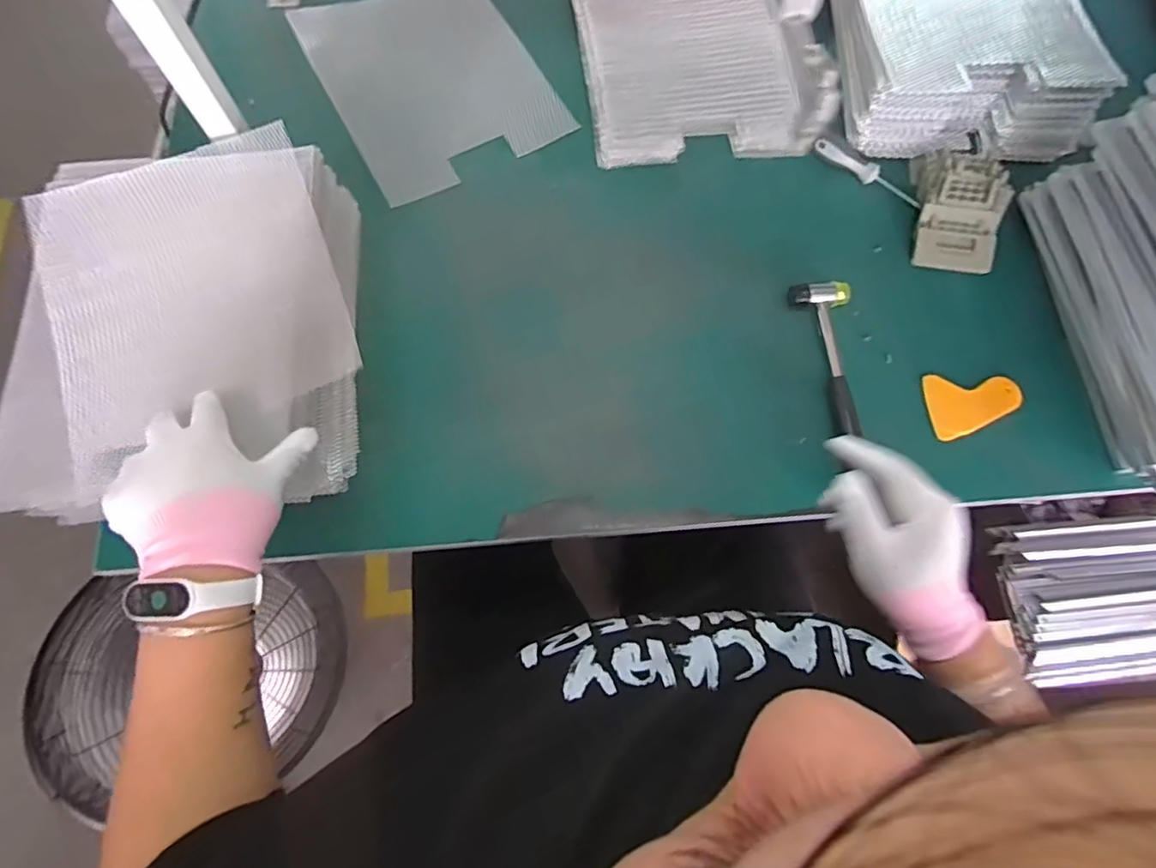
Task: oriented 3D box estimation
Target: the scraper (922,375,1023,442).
[{"bbox_3d":[0.418,-0.034,0.626,0.099,0.007,0.070,-8,71,-4],"label":"scraper"}]

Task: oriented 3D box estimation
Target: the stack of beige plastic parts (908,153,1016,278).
[{"bbox_3d":[0.436,-0.257,0.679,0.096,0.031,0.139,15,71,4],"label":"stack of beige plastic parts"}]

